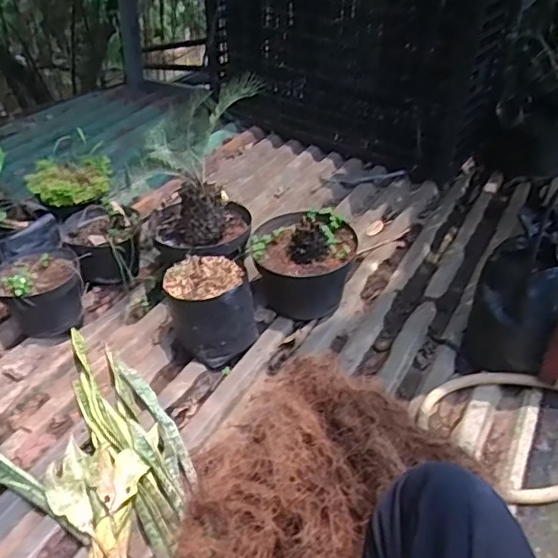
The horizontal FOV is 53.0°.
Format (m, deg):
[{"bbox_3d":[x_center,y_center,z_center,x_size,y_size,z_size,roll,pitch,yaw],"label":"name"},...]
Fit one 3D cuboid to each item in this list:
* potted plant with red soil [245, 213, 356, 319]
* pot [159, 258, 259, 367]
[{"bbox_3d":[0.050,-0.029,1.191,0.214,0.184,0.181,5,37,1],"label":"potted plant with red soil"},{"bbox_3d":[-0.134,0.060,1.083,0.158,0.157,0.143,28,43,28],"label":"pot"}]

